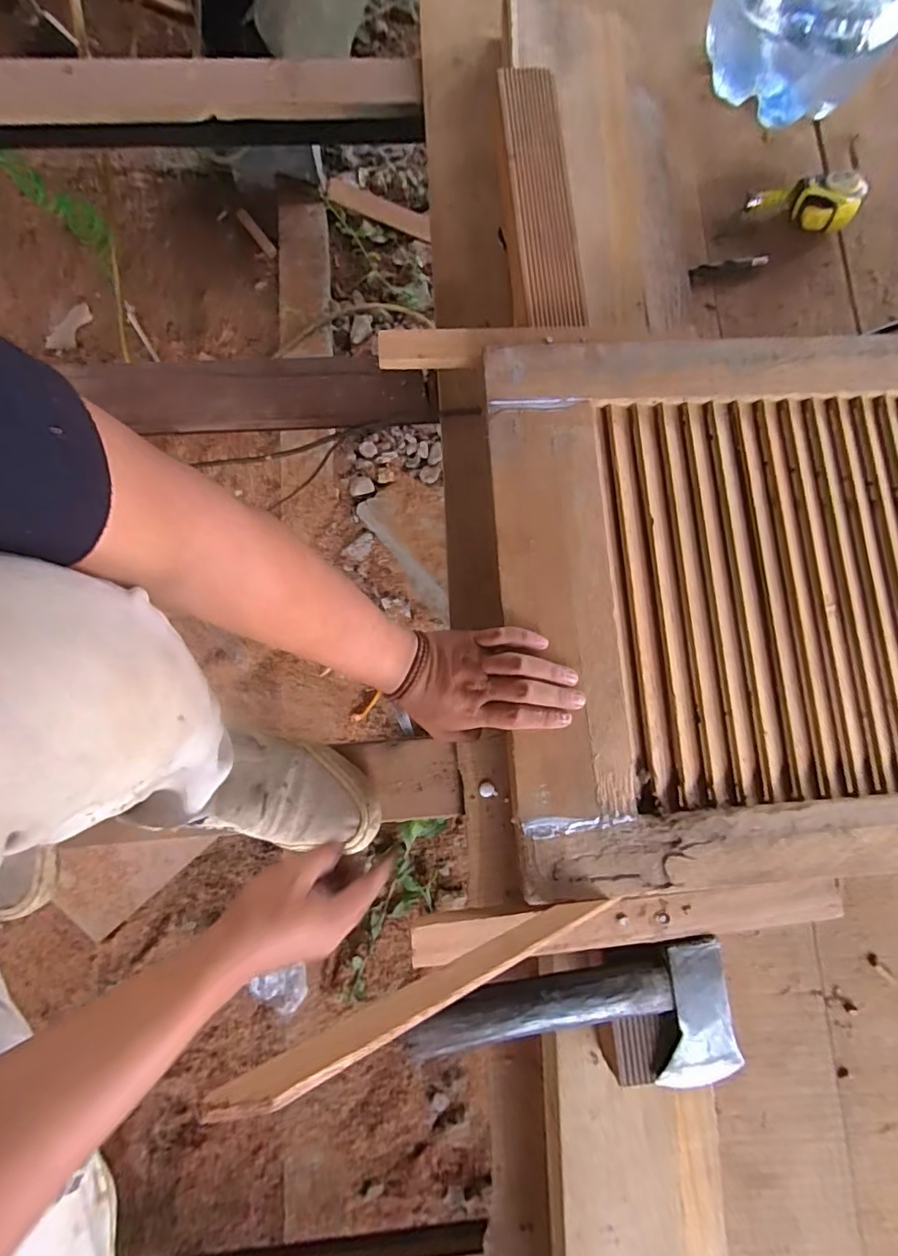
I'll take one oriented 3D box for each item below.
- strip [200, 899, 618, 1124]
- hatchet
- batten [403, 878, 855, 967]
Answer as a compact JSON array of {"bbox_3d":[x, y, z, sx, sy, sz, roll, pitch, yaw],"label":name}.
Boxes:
[{"bbox_3d":[0.007,0.219,0.331,0.296,0.035,0.007,2,76,-42],"label":"strip"},{"bbox_3d":[0.105,0.339,0.428,0.258,0.024,0.113,-13,80,-4],"label":"hatchet"},{"bbox_3d":[0.147,0.243,0.435,0.351,0.014,0.042,-5,80,-2],"label":"batten"}]

